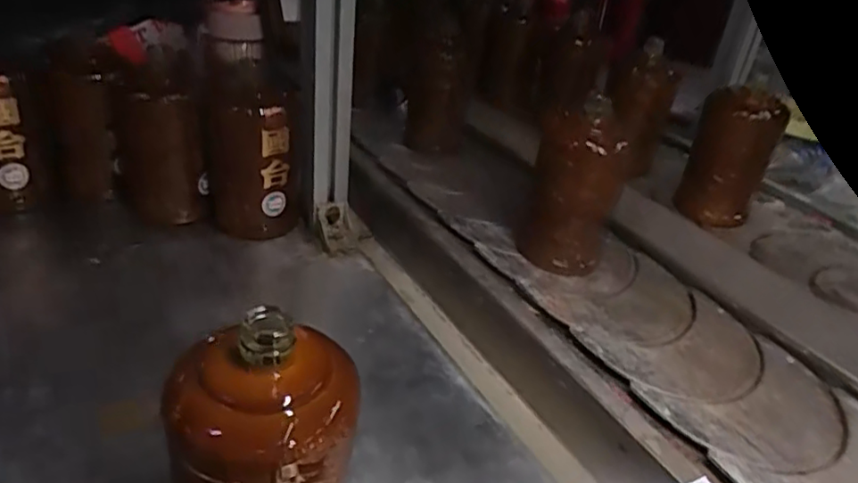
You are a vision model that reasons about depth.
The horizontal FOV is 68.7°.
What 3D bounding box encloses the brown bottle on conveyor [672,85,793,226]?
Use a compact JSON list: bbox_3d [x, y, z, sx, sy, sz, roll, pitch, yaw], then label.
[{"bbox_3d":[0.402,-0.115,0.837,0.101,0.167,0.081,21,33,20],"label":"brown bottle on conveyor"}]

